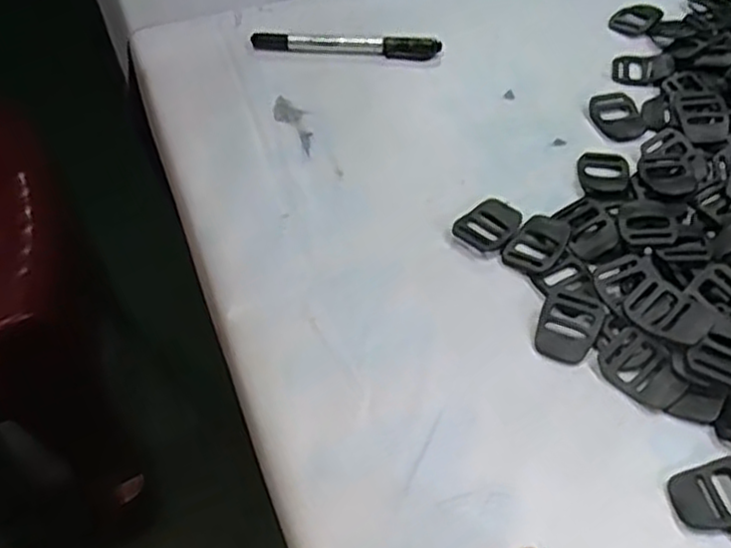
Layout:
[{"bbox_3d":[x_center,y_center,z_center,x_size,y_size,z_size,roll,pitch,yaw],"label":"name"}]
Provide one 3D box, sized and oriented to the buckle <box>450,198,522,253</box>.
[{"bbox_3d":[0.071,-0.028,0.425,0.038,0.007,0.029,-37,59,-24],"label":"buckle"}]

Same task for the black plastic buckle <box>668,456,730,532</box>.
[{"bbox_3d":[0.150,0.093,0.317,0.039,0.005,0.029,-14,52,-9],"label":"black plastic buckle"}]

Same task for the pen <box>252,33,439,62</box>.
[{"bbox_3d":[-0.014,-0.158,0.523,0.131,0.013,0.016,2,51,4],"label":"pen"}]

